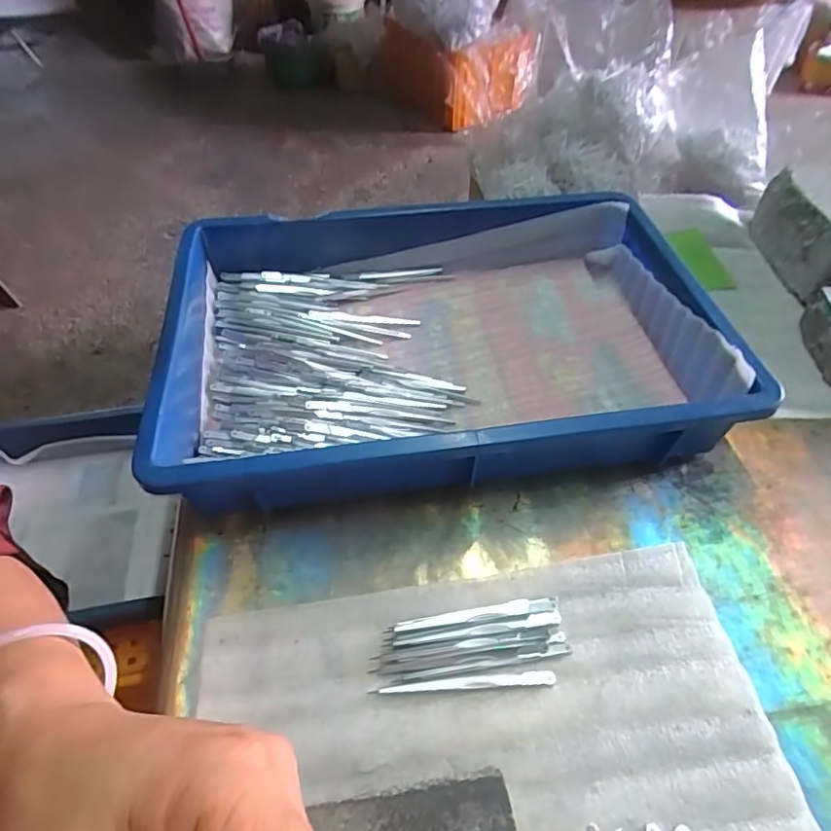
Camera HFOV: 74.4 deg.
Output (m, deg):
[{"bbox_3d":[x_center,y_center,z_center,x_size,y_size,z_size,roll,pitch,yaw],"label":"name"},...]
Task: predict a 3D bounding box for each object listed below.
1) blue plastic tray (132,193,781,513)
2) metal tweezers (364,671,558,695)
[{"bbox_3d":[0.015,-0.068,0.456,0.424,0.076,0.276,-6,51,-6],"label":"blue plastic tray"},{"bbox_3d":[0.029,0.159,0.325,0.108,0.005,0.007,-2,51,-3],"label":"metal tweezers"}]

